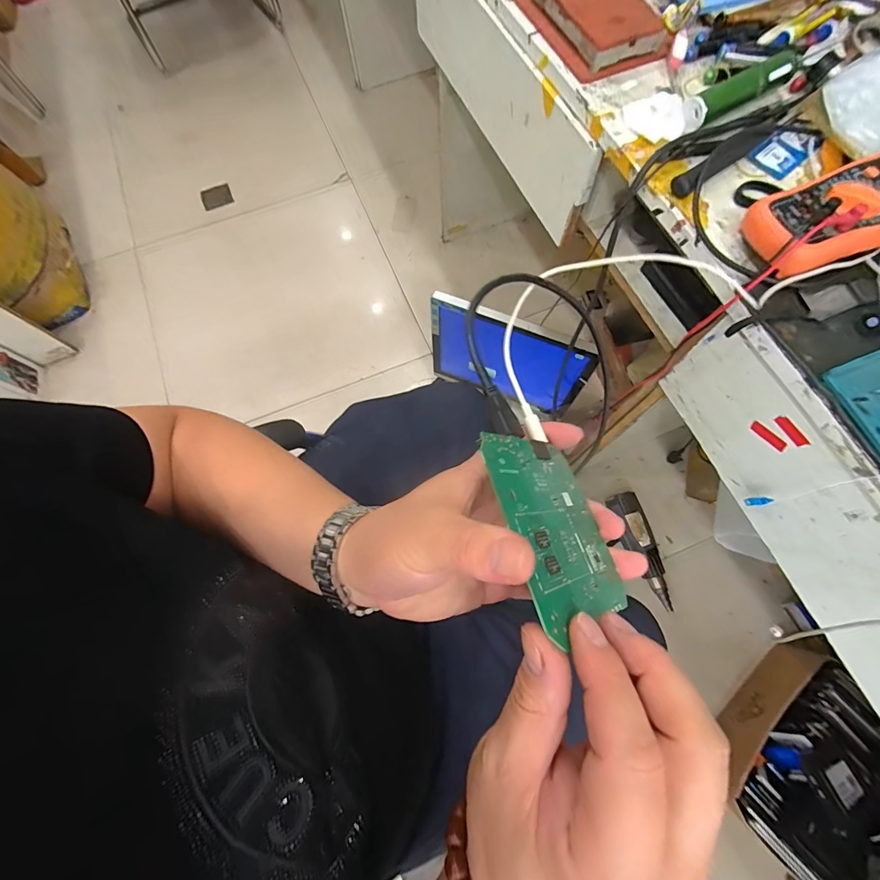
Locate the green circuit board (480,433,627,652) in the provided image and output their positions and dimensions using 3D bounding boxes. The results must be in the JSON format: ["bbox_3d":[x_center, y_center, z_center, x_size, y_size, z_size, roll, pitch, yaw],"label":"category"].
[{"bbox_3d":[0.061,0.042,0.204,0.004,0.092,0.094,-33,63,34],"label":"green circuit board"}]

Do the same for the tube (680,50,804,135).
[{"bbox_3d":[0.355,-0.408,0.455,0.175,0.027,0.030,-29,73,-8],"label":"tube"}]

